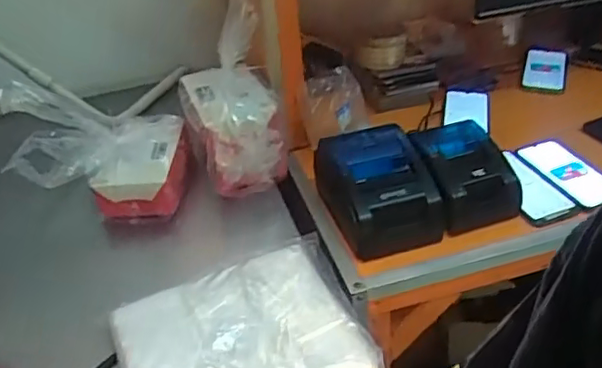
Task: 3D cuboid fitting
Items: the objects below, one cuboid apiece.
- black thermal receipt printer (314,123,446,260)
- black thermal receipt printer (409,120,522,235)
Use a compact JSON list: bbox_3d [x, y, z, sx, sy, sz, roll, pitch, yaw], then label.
[{"bbox_3d":[0.101,0.007,0.853,0.146,0.104,0.150,-16,37,-15],"label":"black thermal receipt printer"},{"bbox_3d":[0.236,-0.017,0.883,0.124,0.093,0.136,-15,36,-13],"label":"black thermal receipt printer"}]

